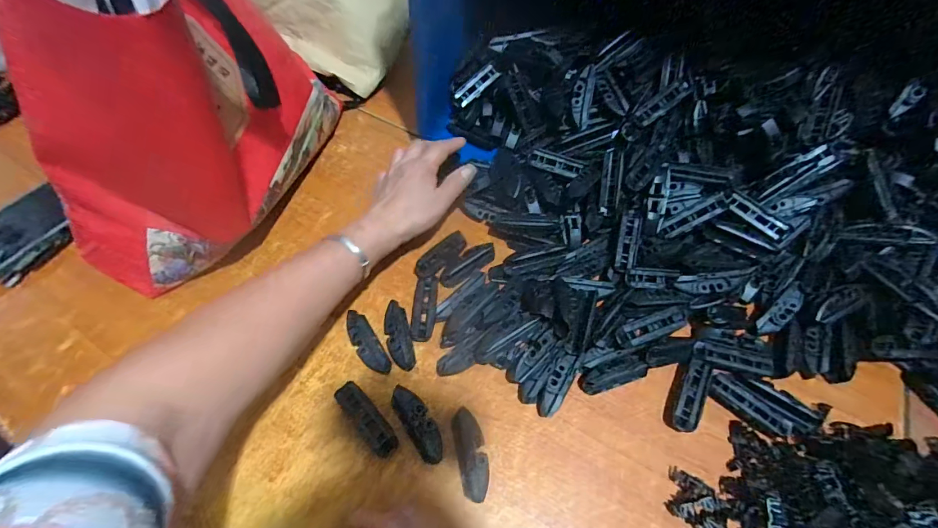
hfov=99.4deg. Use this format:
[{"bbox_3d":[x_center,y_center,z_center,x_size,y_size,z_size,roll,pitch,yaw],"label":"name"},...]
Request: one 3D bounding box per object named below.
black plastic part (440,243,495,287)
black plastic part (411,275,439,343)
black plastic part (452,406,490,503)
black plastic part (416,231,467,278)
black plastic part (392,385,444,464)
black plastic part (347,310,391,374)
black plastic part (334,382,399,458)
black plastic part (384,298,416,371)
[{"bbox_3d":[-0.001,-0.001,0.440,0.073,0.009,0.024,-31,65,-20],"label":"black plastic part"},{"bbox_3d":[-0.045,0.045,0.406,0.024,0.014,0.071,4,59,-1],"label":"black plastic part"},{"bbox_3d":[0.002,0.159,0.337,0.024,0.018,0.070,-10,60,-9],"label":"black plastic part"},{"bbox_3d":[-0.029,-0.009,0.437,0.021,0.017,0.070,40,65,19],"label":"black plastic part"},{"bbox_3d":[-0.044,0.138,0.347,0.023,0.021,0.071,-30,65,-19],"label":"black plastic part"},{"bbox_3d":[-0.098,0.077,0.383,0.022,0.017,0.067,-28,64,-18],"label":"black plastic part"},{"bbox_3d":[-0.090,0.137,0.351,0.022,0.013,0.070,-37,67,-22],"label":"black plastic part"},{"bbox_3d":[-0.069,0.070,0.390,0.023,0.015,0.067,-14,61,-11],"label":"black plastic part"}]

